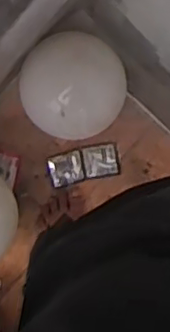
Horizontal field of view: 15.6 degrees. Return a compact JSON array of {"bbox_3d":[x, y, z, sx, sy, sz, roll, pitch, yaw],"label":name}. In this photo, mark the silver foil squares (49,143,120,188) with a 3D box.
[{"bbox_3d":[0.000,-0.002,1.449,0.166,0.017,0.076,-12,91,-7],"label":"silver foil squares"}]

